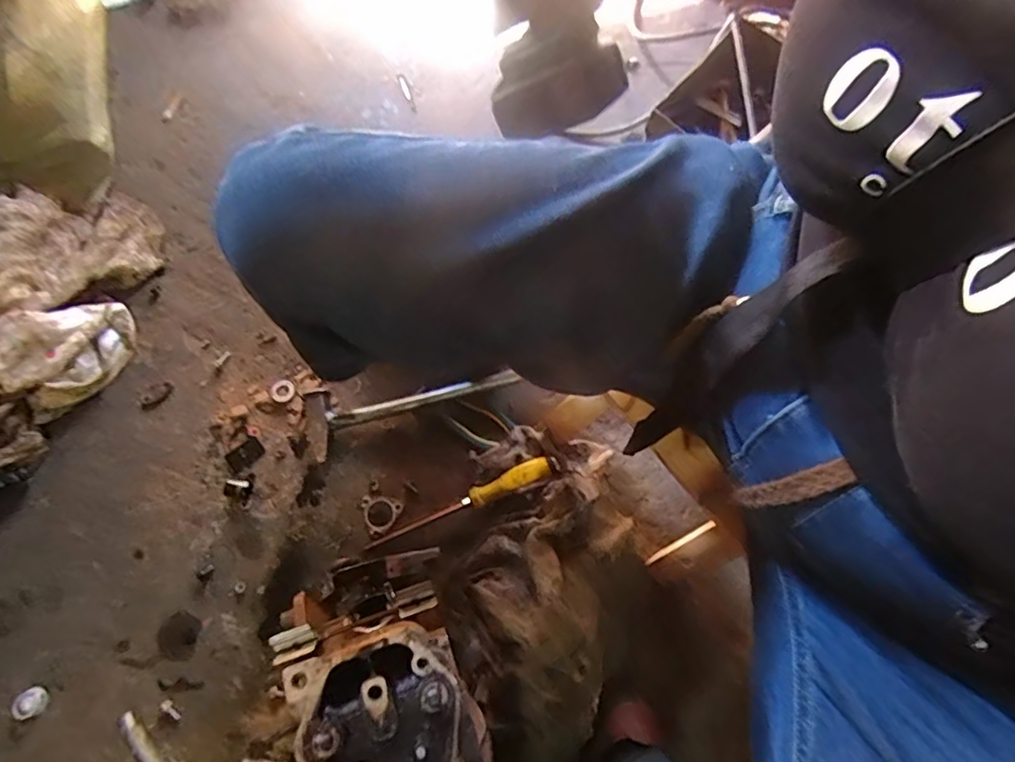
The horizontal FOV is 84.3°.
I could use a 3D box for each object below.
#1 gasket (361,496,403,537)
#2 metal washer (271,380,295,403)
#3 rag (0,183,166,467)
[{"bbox_3d":[-0.159,0.168,0.694,0.051,0.004,0.047,10,78,2],"label":"gasket"},{"bbox_3d":[-0.291,0.013,0.726,0.031,0.004,0.029,0,78,0],"label":"metal washer"},{"bbox_3d":[-0.594,-0.083,0.689,0.204,0.119,0.379,32,80,7],"label":"rag"}]

